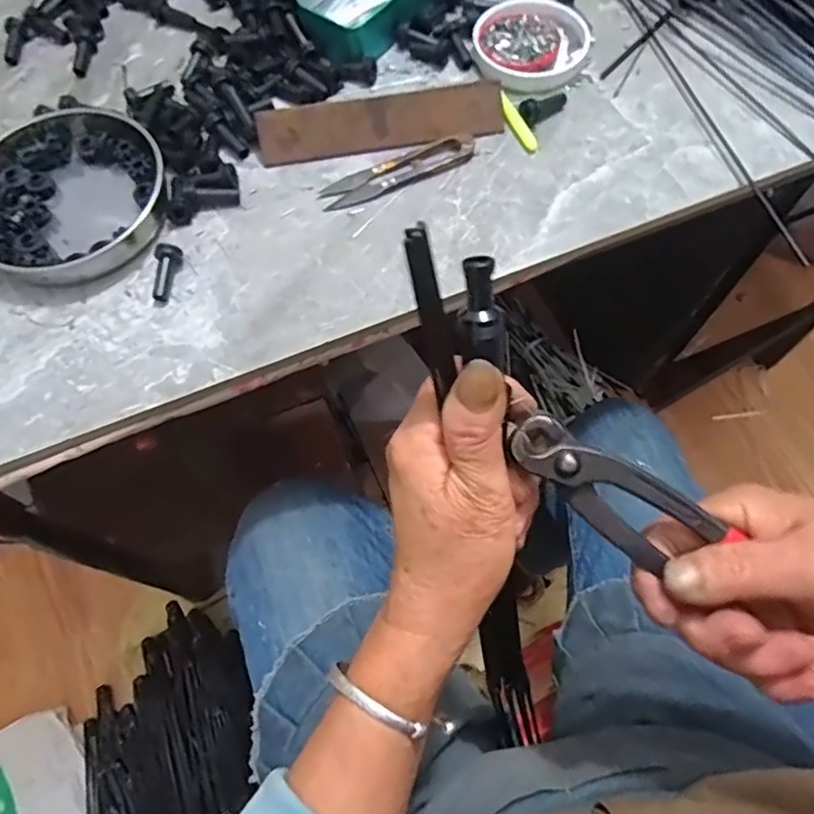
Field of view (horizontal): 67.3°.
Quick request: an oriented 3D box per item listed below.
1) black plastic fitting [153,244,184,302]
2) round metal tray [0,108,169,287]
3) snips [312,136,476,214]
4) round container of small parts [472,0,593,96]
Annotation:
[{"bbox_3d":[-0.162,-0.090,0.409,0.013,0.011,0.039,7,82,5],"label":"black plastic fitting"},{"bbox_3d":[-0.243,-0.154,0.434,0.133,0.025,0.136,-1,66,2],"label":"round metal tray"},{"bbox_3d":[-0.007,-0.172,0.442,0.117,0.009,0.029,-24,68,-8],"label":"snips"},{"bbox_3d":[0.101,-0.291,0.489,0.091,0.013,0.083,-1,66,2],"label":"round container of small parts"}]

